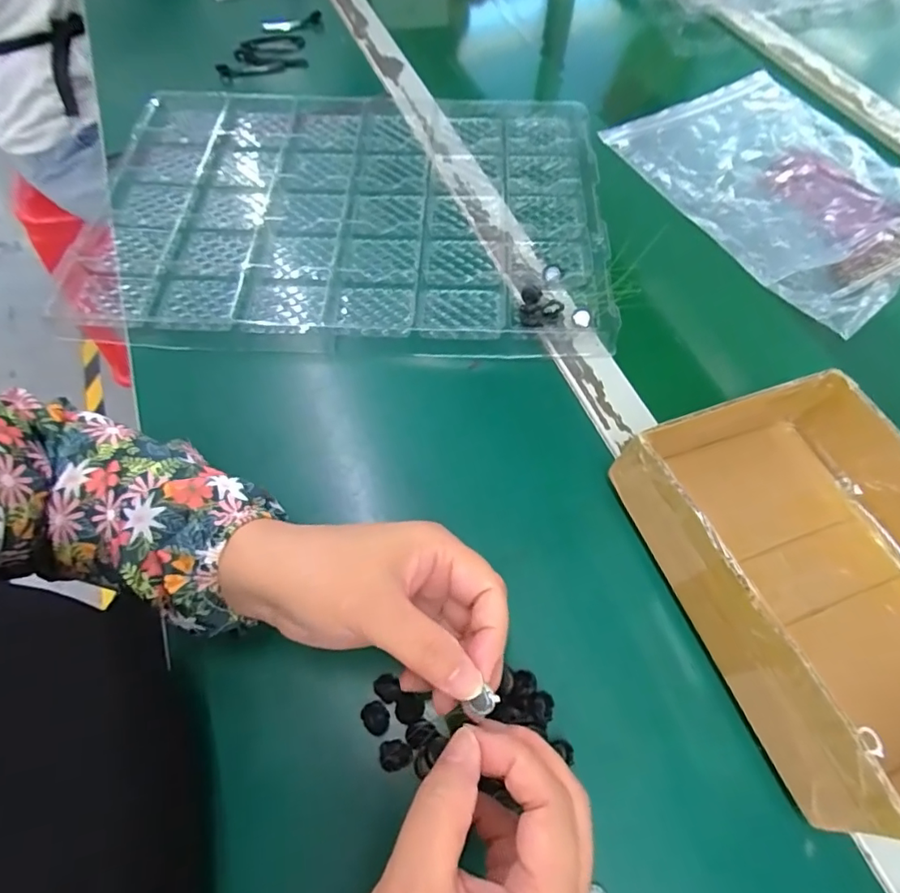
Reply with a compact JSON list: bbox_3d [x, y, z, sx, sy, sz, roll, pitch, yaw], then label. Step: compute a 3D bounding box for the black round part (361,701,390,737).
[{"bbox_3d":[-0.039,0.144,0.275,0.014,0.005,0.016,-33,66,-17],"label":"black round part"}]

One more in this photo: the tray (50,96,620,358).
[{"bbox_3d":[-0.091,-0.218,0.462,0.435,0.020,0.309,3,61,1],"label":"tray"}]

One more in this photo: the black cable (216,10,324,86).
[{"bbox_3d":[-0.202,-0.468,0.606,0.082,0.017,0.146,7,61,4],"label":"black cable"}]

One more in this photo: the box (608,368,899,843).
[{"bbox_3d":[0.211,0.066,0.287,0.164,0.064,0.205,-19,63,-11],"label":"box"}]

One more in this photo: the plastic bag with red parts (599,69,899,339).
[{"bbox_3d":[0.324,-0.260,0.494,0.240,0.034,0.313,-28,65,-15],"label":"plastic bag with red parts"}]

